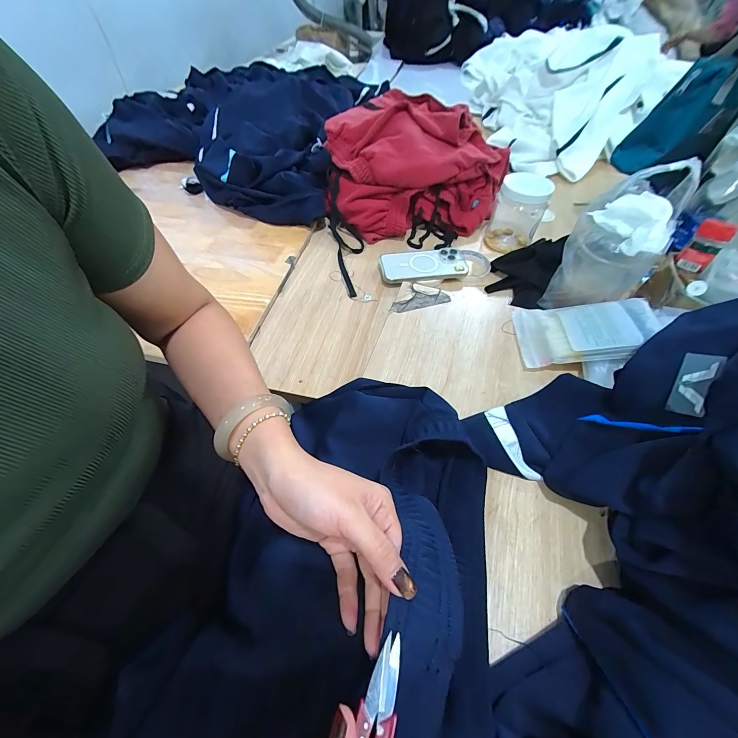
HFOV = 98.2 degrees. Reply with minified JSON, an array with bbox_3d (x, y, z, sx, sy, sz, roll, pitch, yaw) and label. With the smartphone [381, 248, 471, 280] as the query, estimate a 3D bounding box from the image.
[{"bbox_3d":[0.106,-0.204,0.622,0.159,0.013,0.077,-6,61,-3],"label":"smartphone"}]

